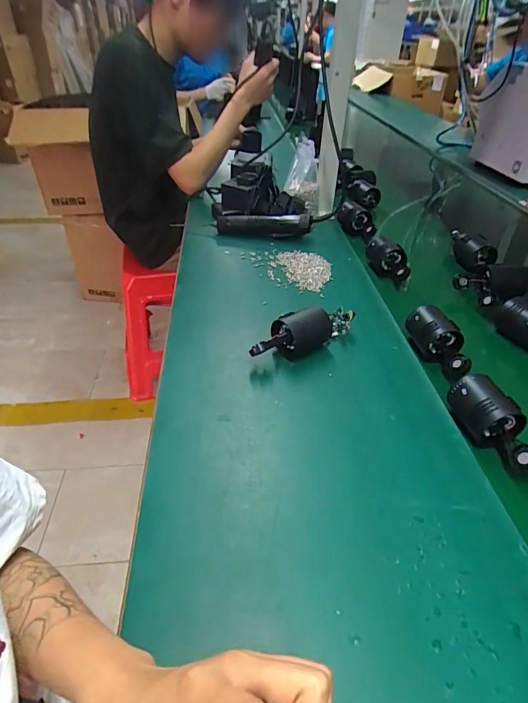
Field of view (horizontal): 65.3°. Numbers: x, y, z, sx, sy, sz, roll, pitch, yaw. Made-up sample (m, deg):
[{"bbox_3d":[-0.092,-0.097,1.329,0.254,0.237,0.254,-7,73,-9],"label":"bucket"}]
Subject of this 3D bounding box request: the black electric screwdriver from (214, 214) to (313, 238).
[{"bbox_3d":[-0.003,-0.264,0.850,0.200,0.040,0.027,6,38,8],"label":"black electric screwdriver"}]

